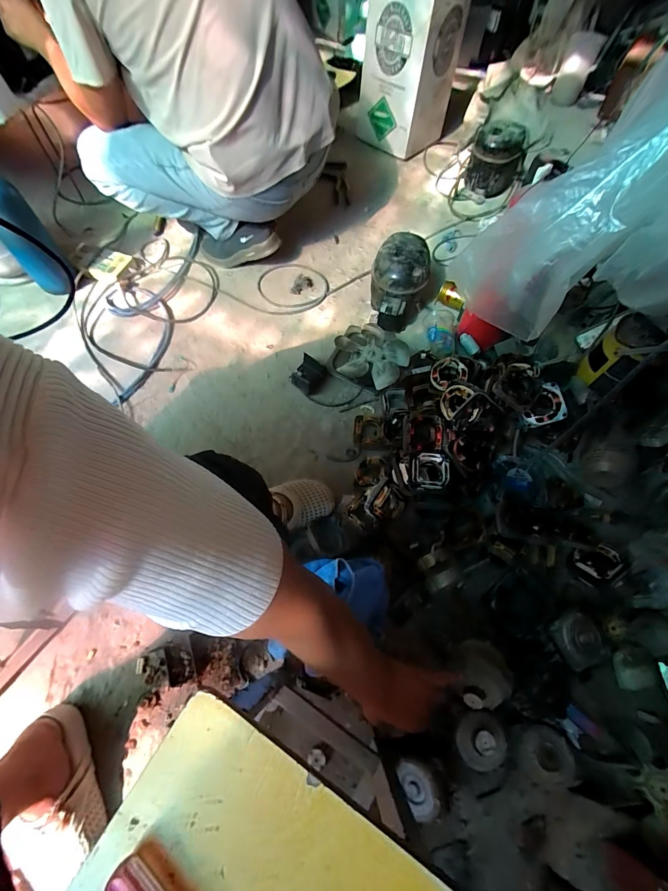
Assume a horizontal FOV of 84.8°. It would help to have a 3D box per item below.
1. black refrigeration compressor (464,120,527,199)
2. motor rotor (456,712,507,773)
[{"bbox_3d":[0.550,-0.971,1.261,0.173,0.192,0.159,21,66,9],"label":"black refrigeration compressor"},{"bbox_3d":[0.233,0.465,0.572,0.073,0.021,0.076,1,63,-2],"label":"motor rotor"}]

